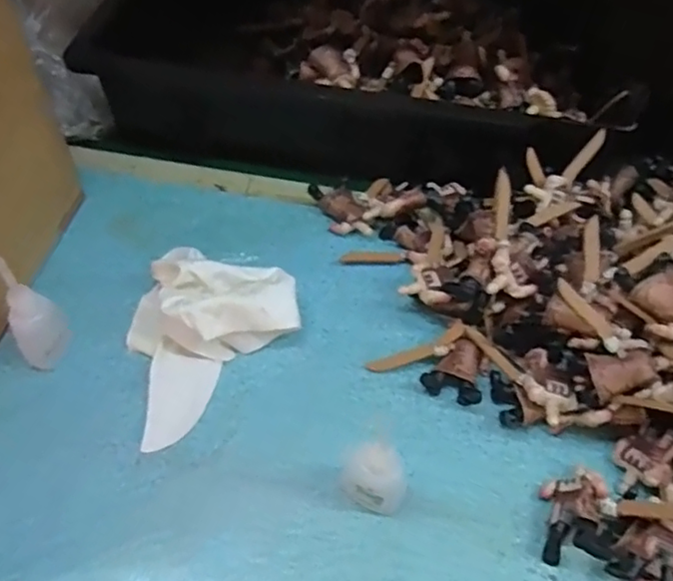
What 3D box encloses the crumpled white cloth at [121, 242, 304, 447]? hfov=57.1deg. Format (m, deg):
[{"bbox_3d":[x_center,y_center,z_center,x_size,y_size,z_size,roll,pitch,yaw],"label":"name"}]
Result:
[{"bbox_3d":[-0.099,0.020,0.414,0.134,0.041,0.109,-36,62,-26],"label":"crumpled white cloth"}]

